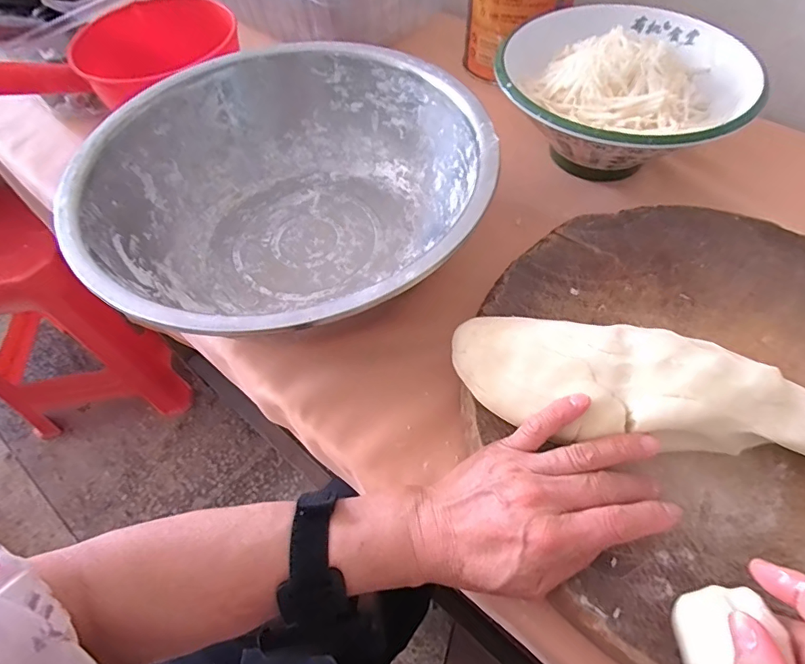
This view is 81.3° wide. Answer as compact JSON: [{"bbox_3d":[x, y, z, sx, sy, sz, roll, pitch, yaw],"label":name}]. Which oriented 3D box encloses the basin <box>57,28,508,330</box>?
[{"bbox_3d":[-0.093,-0.117,0.421,0.332,0.106,0.331,-2,57,2],"label":"basin"}]

